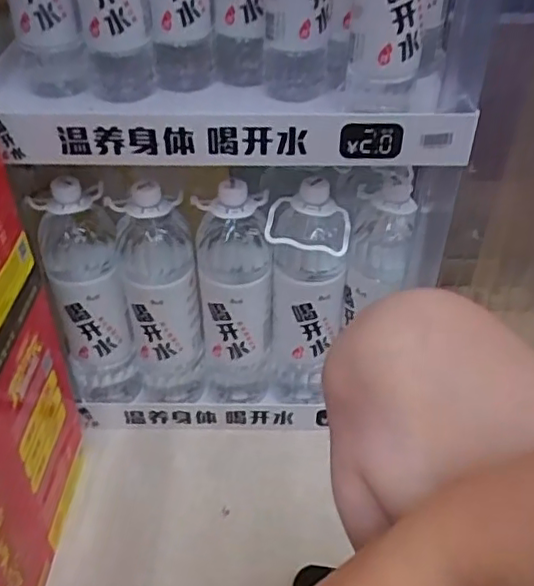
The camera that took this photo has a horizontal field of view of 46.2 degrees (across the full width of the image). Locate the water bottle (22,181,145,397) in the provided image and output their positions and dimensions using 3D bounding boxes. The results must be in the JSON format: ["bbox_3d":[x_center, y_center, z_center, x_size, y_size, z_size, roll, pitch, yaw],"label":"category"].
[{"bbox_3d":[-0.213,0.007,0.762,0.081,0.305,0.086,-7,42,-10],"label":"water bottle"}]

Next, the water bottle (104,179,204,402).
[{"bbox_3d":[-0.126,0.012,0.751,0.087,0.305,0.080,-8,42,-10],"label":"water bottle"}]

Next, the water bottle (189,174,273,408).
[{"bbox_3d":[-0.040,0.003,0.767,0.089,0.310,0.103,0,41,-1],"label":"water bottle"}]

